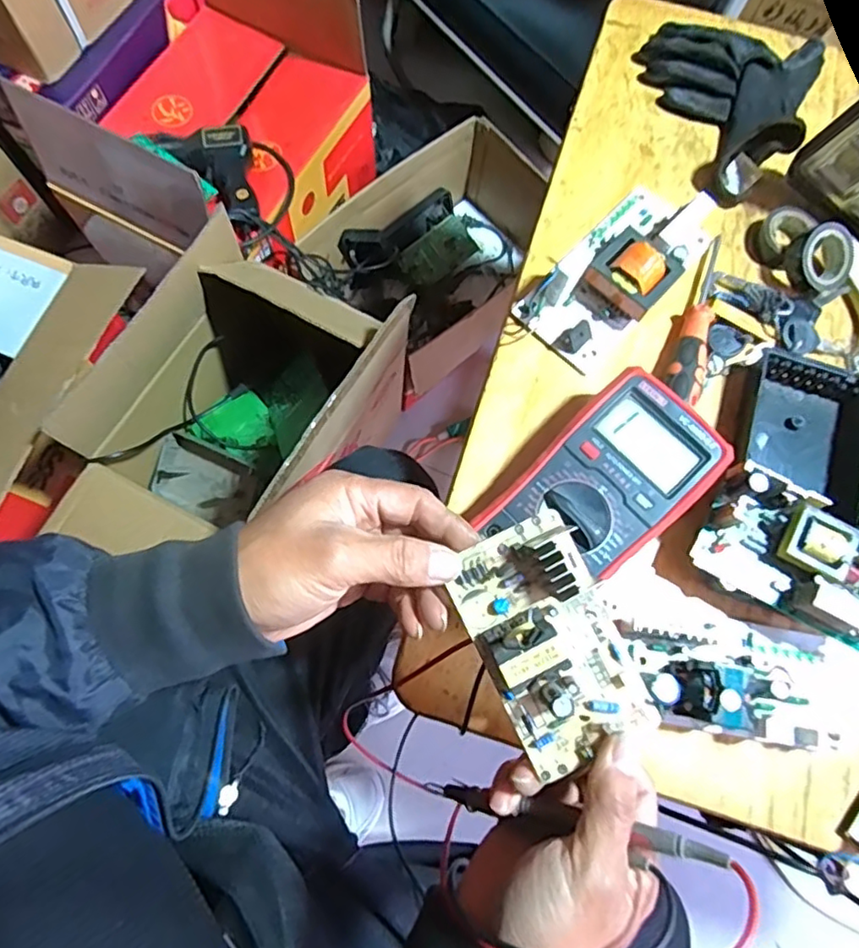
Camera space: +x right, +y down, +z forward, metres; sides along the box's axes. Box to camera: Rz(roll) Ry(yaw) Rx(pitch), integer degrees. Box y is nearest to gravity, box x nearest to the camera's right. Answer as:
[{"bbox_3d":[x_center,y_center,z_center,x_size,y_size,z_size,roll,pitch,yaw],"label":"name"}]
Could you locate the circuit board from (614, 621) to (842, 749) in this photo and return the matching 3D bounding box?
[{"bbox_3d":[0.186,0.126,0.374,0.140,0.042,0.067,12,74,1],"label":"circuit board"}]

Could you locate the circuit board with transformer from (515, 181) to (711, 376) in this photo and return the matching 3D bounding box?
[{"bbox_3d":[0.148,-0.159,0.455,0.084,0.035,0.168,43,77,10],"label":"circuit board with transformer"}]

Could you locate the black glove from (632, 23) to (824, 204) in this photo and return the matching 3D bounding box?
[{"bbox_3d":[0.280,-0.335,0.510,0.147,0.054,0.176,-21,76,-8],"label":"black glove"}]

